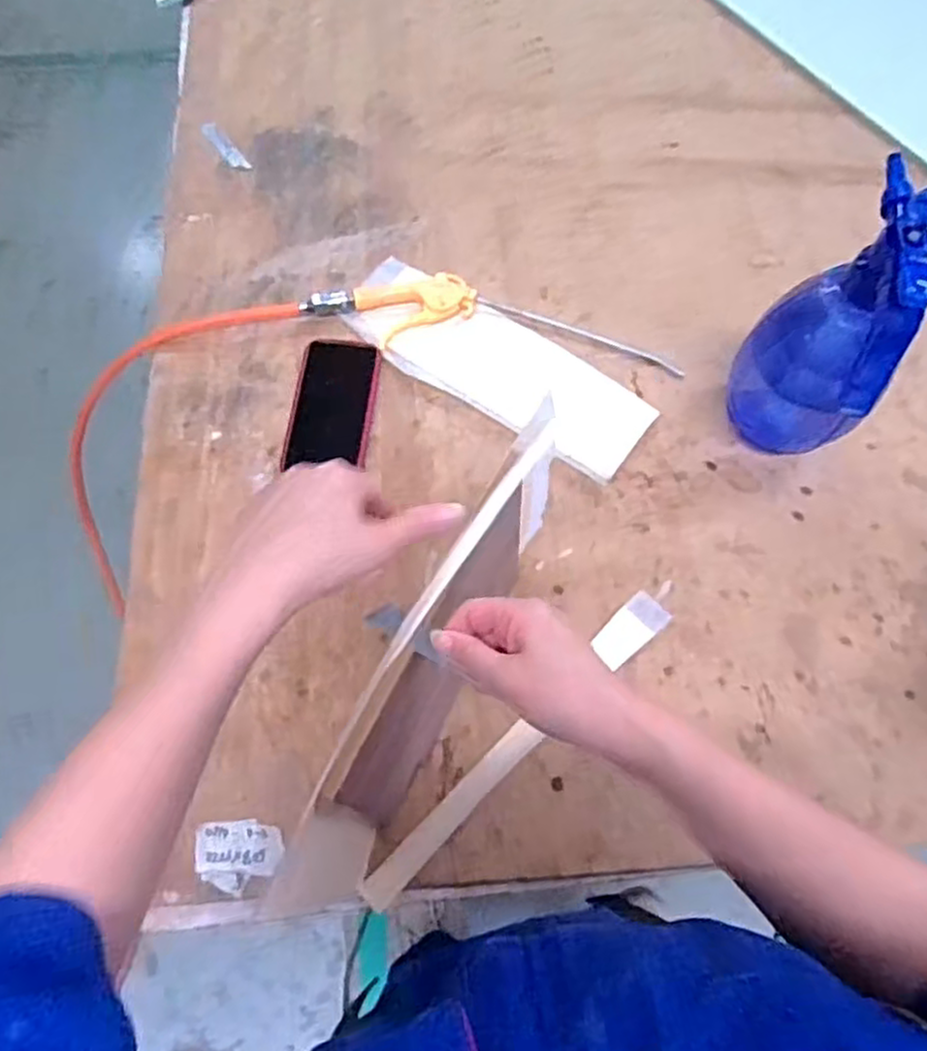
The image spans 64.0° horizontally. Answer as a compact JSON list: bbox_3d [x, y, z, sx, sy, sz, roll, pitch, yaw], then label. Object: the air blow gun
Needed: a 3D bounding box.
[{"bbox_3d":[0.032,-0.226,0.809,0.407,0.028,0.095,9,68,4],"label":"air blow gun"}]

